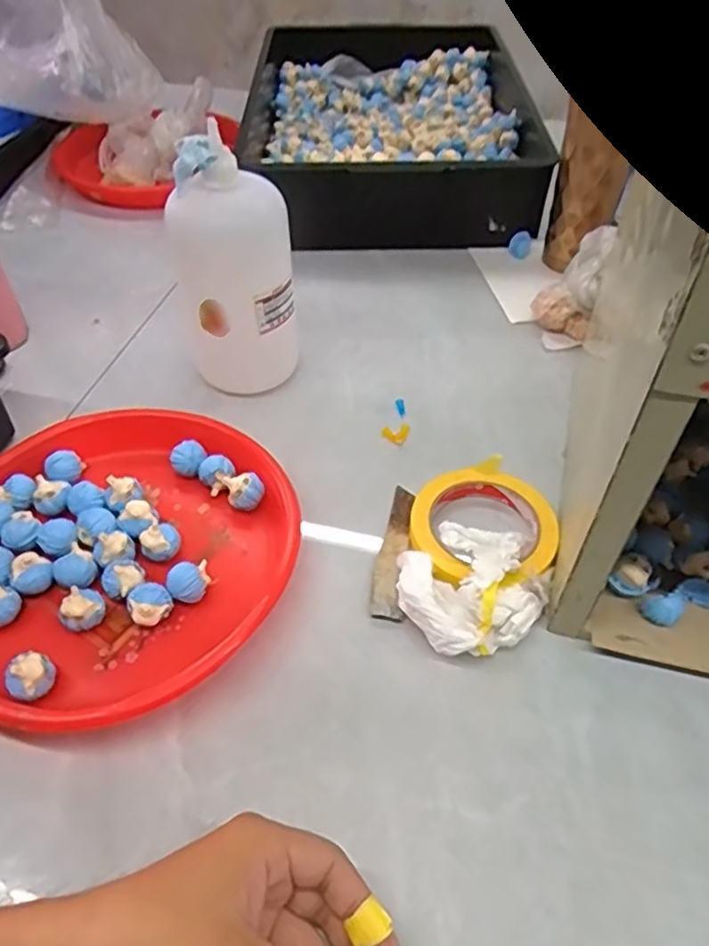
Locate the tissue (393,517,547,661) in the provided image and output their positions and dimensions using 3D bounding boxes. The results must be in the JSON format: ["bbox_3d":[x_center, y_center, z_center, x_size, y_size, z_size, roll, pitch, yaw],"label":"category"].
[{"bbox_3d":[0.078,0.074,0.445,0.094,0.038,0.086,-18,50,-14],"label":"tissue"}]

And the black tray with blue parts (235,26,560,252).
[{"bbox_3d":[0.048,-0.474,0.889,0.359,0.096,0.495,0,48,1],"label":"black tray with blue parts"}]

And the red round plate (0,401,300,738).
[{"bbox_3d":[-0.169,0.053,0.467,0.241,0.036,0.246,0,48,0],"label":"red round plate"}]

